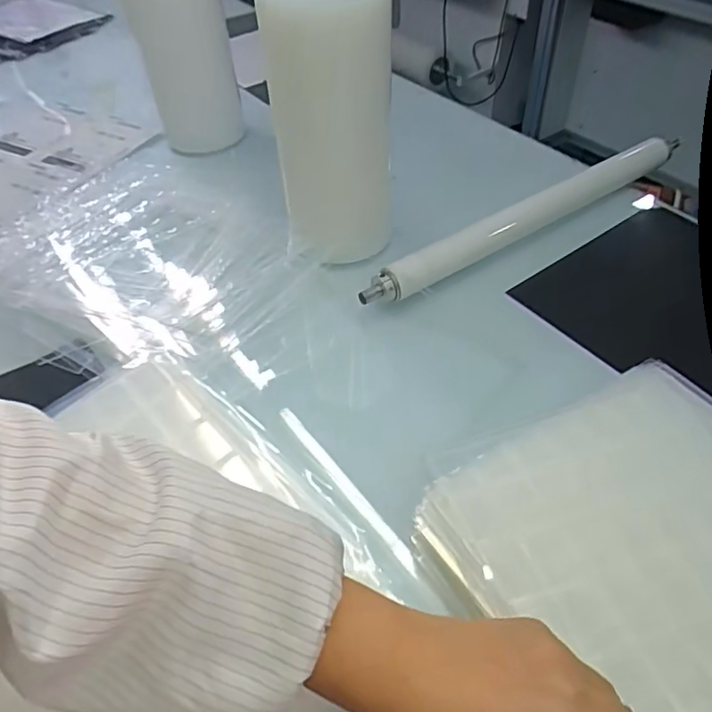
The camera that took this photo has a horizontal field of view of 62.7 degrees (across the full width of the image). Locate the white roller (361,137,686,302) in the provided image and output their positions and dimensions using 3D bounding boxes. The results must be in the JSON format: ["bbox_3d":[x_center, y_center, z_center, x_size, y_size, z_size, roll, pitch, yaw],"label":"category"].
[{"bbox_3d":[0.225,-0.182,0.743,0.523,0.036,0.031,-28,51,-22],"label":"white roller"}]

